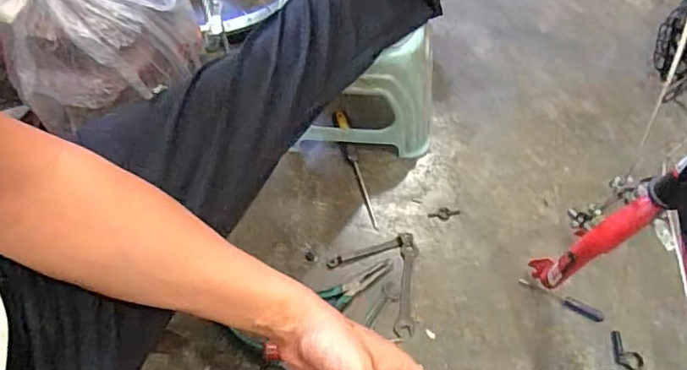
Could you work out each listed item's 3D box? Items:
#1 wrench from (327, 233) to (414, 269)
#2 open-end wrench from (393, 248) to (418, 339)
[{"bbox_3d":[0.044,0.105,0.848,0.143,0.004,0.022,-17,62,-6],"label":"wrench"},{"bbox_3d":[0.098,0.162,0.819,0.028,0.004,0.142,5,62,6],"label":"open-end wrench"}]

